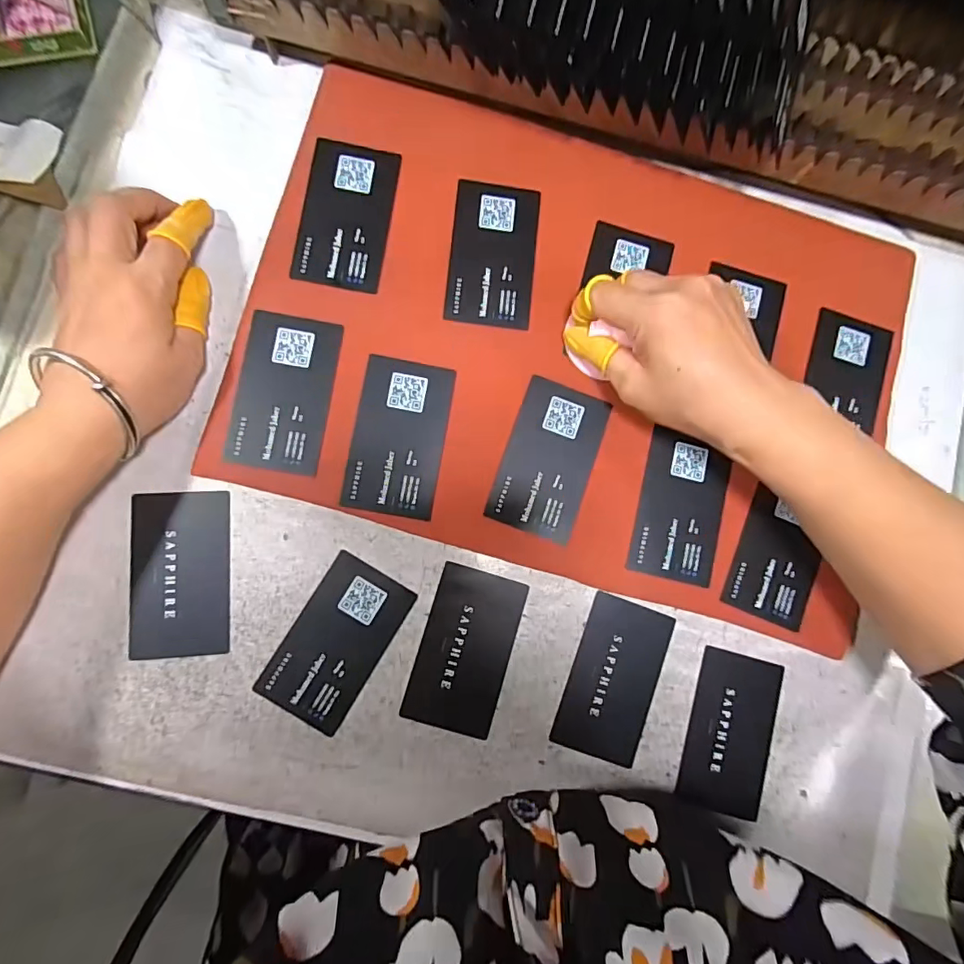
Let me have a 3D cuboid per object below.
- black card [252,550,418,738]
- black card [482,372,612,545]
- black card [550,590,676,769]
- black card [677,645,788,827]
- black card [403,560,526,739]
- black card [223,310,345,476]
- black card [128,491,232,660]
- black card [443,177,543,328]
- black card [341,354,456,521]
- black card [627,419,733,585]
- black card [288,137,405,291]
[{"bbox_3d":[-0.079,0.087,0.280,0.050,0.004,0.086,32,83,-2],"label":"black card"},{"bbox_3d":[0.039,-0.013,0.292,0.049,0.004,0.086,20,83,-3],"label":"black card"},{"bbox_3d":[0.076,0.112,0.292,0.050,0.004,0.087,20,83,-3],"label":"black card"},{"bbox_3d":[0.144,0.143,0.294,0.050,0.004,0.085,15,83,-4],"label":"black card"},{"bbox_3d":[-0.009,0.094,0.286,0.050,0.004,0.087,18,83,-4],"label":"black card"},{"bbox_3d":[-0.109,-0.050,0.283,0.050,0.004,0.085,9,84,-5],"label":"black card"},{"bbox_3d":[-0.162,0.049,0.277,0.050,0.004,0.086,-1,85,-6],"label":"black card"},{"bbox_3d":[0.007,-0.135,0.302,0.050,0.004,0.086,5,84,-5],"label":"black card"},{"bbox_3d":[-0.046,-0.026,0.286,0.050,0.004,0.086,10,84,-4],"label":"black card"},{"bbox_3d":[0.116,0.015,0.296,0.051,0.004,0.083,14,84,-4],"label":"black card"},{"bbox_3d":[-0.078,-0.154,0.296,0.050,0.004,0.086,9,84,-5],"label":"black card"}]

